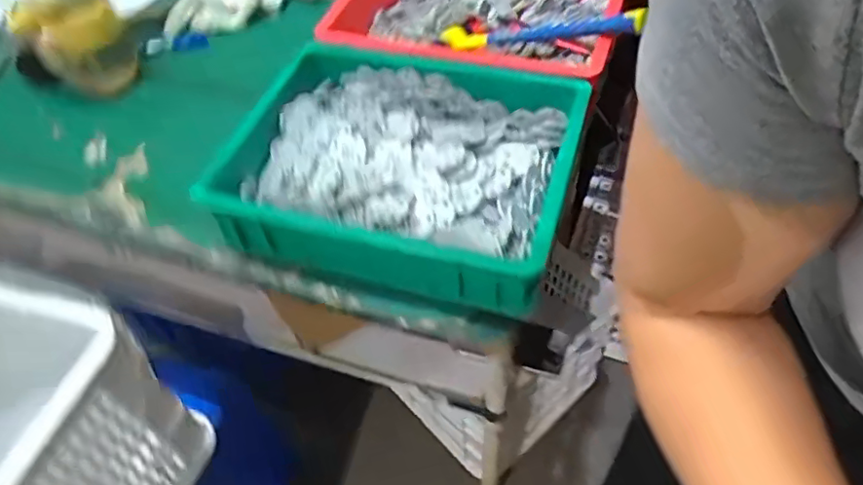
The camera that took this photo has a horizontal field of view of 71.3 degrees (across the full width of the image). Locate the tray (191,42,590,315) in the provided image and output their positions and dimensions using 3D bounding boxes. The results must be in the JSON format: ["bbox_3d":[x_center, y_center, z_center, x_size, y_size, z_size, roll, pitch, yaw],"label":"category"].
[{"bbox_3d":[-0.030,-0.093,0.630,0.355,0.090,0.292,12,54,15],"label":"tray"}]

